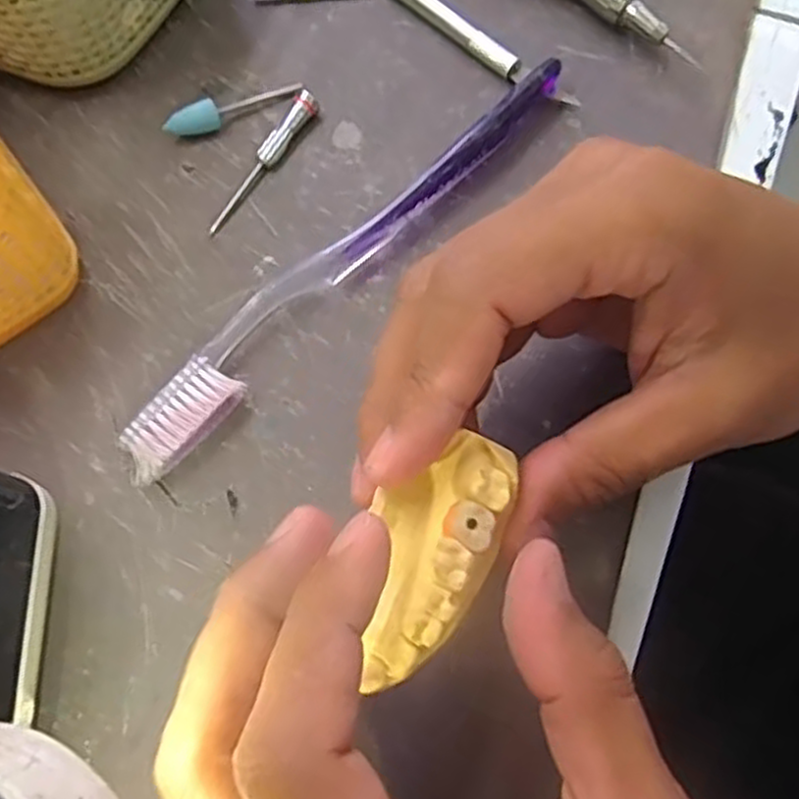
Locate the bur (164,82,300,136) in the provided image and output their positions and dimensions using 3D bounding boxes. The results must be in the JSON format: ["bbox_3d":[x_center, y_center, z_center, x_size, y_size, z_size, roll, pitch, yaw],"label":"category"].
[{"bbox_3d":[-0.058,-0.102,0.266,0.049,0.008,0.009,-29,72,-22],"label":"bur"}]

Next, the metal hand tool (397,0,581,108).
[{"bbox_3d":[0.008,-0.146,0.279,0.137,0.008,0.009,42,76,14],"label":"metal hand tool"}]

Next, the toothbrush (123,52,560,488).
[{"bbox_3d":[-0.014,-0.048,0.241,0.020,0.016,0.187,41,76,14],"label":"toothbrush"}]

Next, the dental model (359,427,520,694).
[{"bbox_3d":[0.005,0.033,0.160,0.026,0.014,0.054,20,72,8],"label":"dental model"}]

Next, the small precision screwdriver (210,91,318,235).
[{"bbox_3d":[-0.046,-0.080,0.257,0.008,0.008,0.059,30,74,11],"label":"small precision screwdriver"}]

